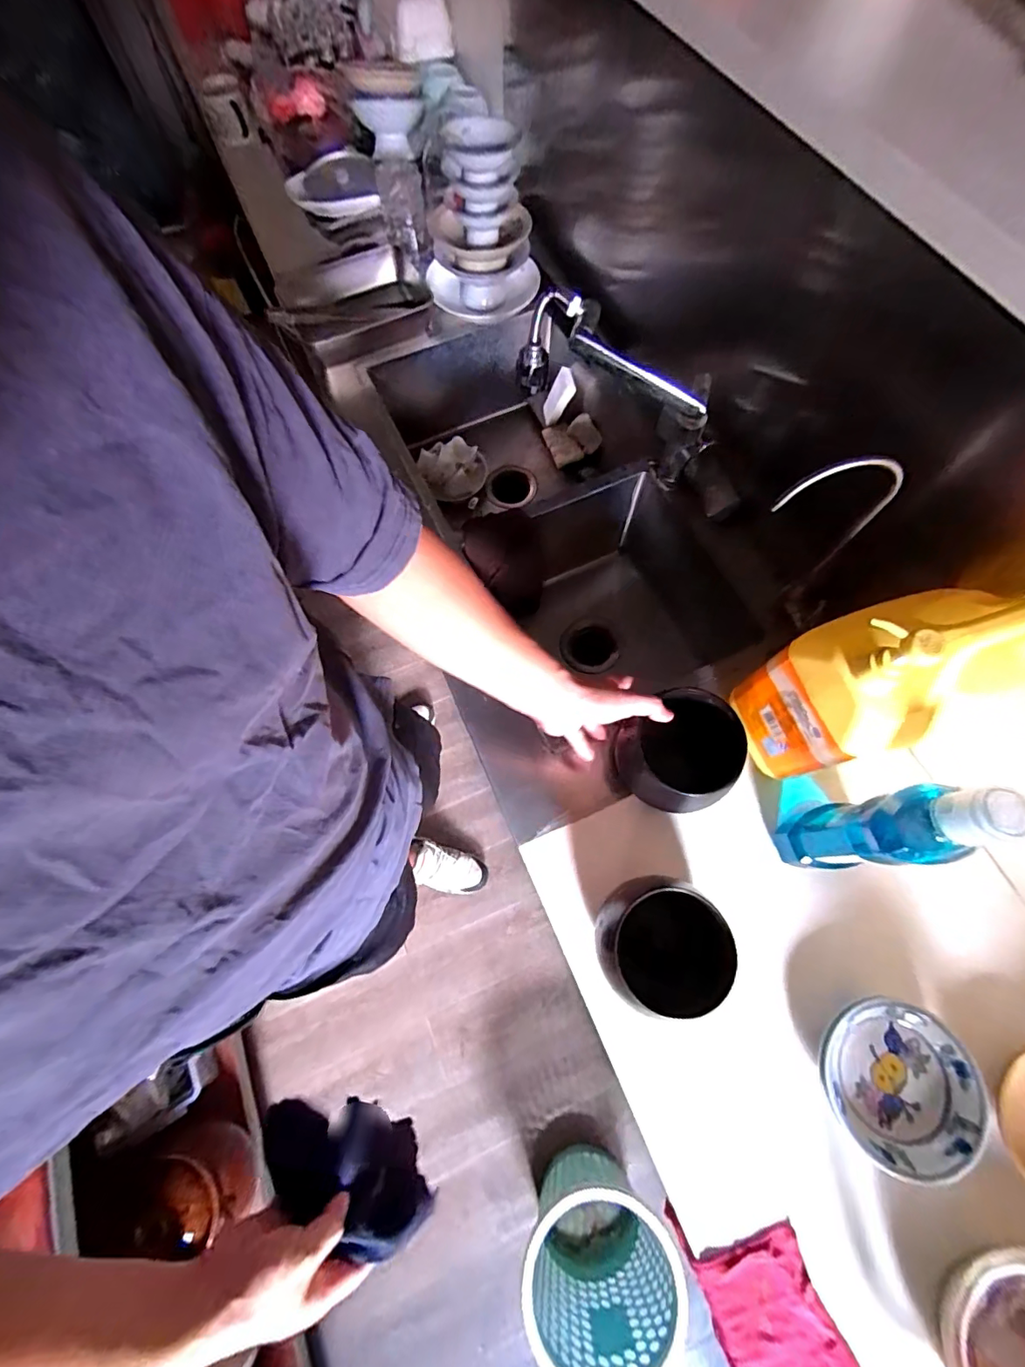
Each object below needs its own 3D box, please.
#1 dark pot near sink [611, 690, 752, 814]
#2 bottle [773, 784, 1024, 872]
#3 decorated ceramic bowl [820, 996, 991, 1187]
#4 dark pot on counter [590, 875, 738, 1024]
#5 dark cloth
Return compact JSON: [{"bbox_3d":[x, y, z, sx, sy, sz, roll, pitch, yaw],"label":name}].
[{"bbox_3d":[0.205,0.086,0.617,0.141,0.121,0.118,-29,71,-10],"label":"dark pot near sink"},{"bbox_3d":[0.342,0.141,0.487,0.069,0.243,0.066,0,69,1],"label":"bottle"},{"bbox_3d":[0.384,0.399,0.514,0.148,0.035,0.141,0,69,1],"label":"decorated ceramic bowl"},{"bbox_3d":[0.151,0.280,0.560,0.119,0.156,0.119,0,69,1],"label":"dark pot on counter"},{"bbox_3d":[-0.157,0.472,0.515,0.174,0.143,0.061,27,72,11],"label":"dark cloth"}]

